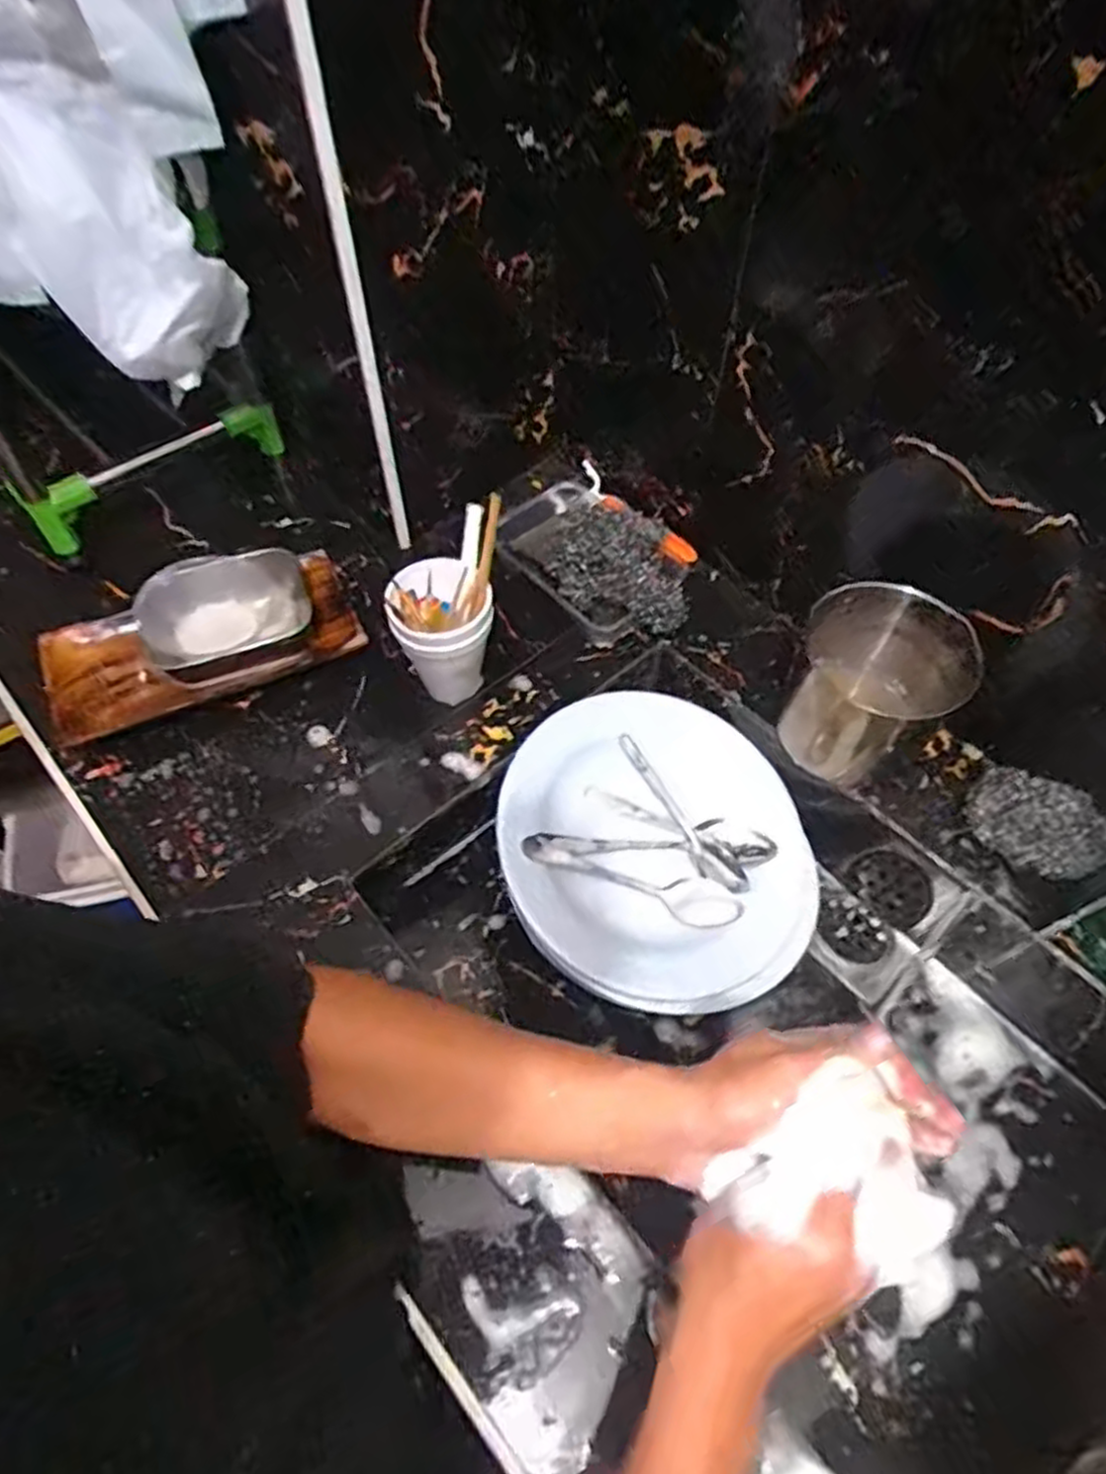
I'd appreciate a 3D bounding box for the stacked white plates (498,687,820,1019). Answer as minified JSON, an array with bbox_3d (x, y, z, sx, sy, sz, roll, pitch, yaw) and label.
[{"bbox_3d":[0.086,0.089,0.638,0.258,0.040,0.258,5,62,-10],"label":"stacked white plates"}]

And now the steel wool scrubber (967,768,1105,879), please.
[{"bbox_3d":[0.367,0.062,0.573,0.092,0.040,0.066,37,64,20],"label":"steel wool scrubber"}]

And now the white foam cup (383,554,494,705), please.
[{"bbox_3d":[-0.087,-0.082,0.618,0.076,0.122,0.074,0,58,-1],"label":"white foam cup"}]

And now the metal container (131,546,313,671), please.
[{"bbox_3d":[-0.286,-0.102,0.660,0.138,0.056,0.108,-10,58,-7],"label":"metal container"}]

